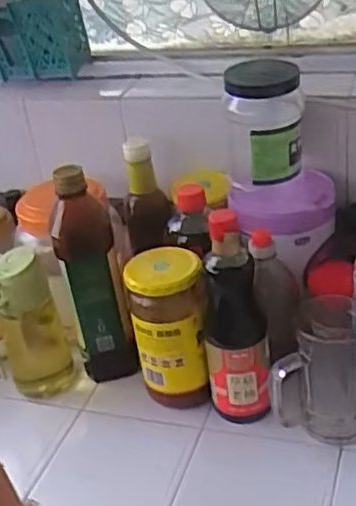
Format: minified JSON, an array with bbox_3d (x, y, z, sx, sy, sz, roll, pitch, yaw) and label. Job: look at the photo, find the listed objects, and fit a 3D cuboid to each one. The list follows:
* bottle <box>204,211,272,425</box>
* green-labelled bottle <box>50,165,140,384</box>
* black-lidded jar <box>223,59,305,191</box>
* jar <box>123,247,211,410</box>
[{"bbox_3d":[0.057,0.073,0.706,0.064,0.234,0.056,-6,30,3],"label":"bottle"},{"bbox_3d":[-0.103,0.029,0.807,0.066,0.264,0.067,-16,31,-14],"label":"green-labelled bottle"},{"bbox_3d":[0.101,-0.148,0.800,0.083,0.130,0.077,-6,30,3],"label":"black-lidded jar"},{"bbox_3d":[-0.007,0.091,0.771,0.078,0.180,0.078,-6,30,3],"label":"jar"}]

